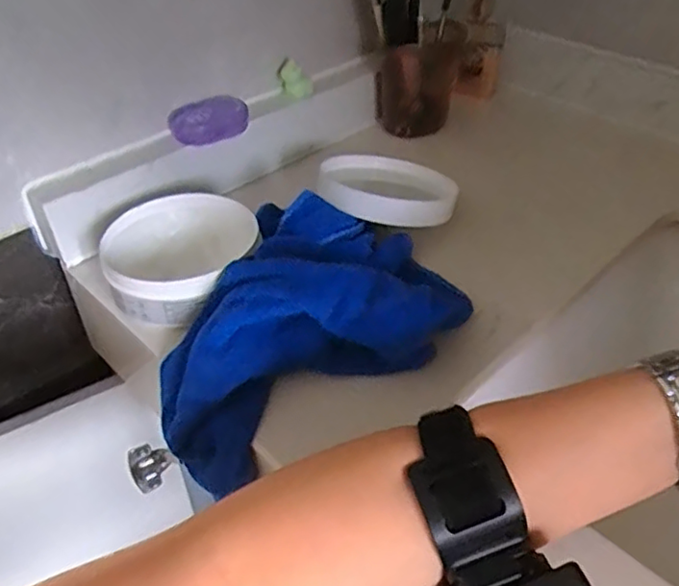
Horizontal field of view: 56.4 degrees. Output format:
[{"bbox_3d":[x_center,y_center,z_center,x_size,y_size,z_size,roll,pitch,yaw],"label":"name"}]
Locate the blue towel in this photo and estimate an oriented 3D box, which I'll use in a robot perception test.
[{"bbox_3d":[-0.023,0.013,0.388,0.190,0.080,0.139,-25,46,-25],"label":"blue towel"}]

